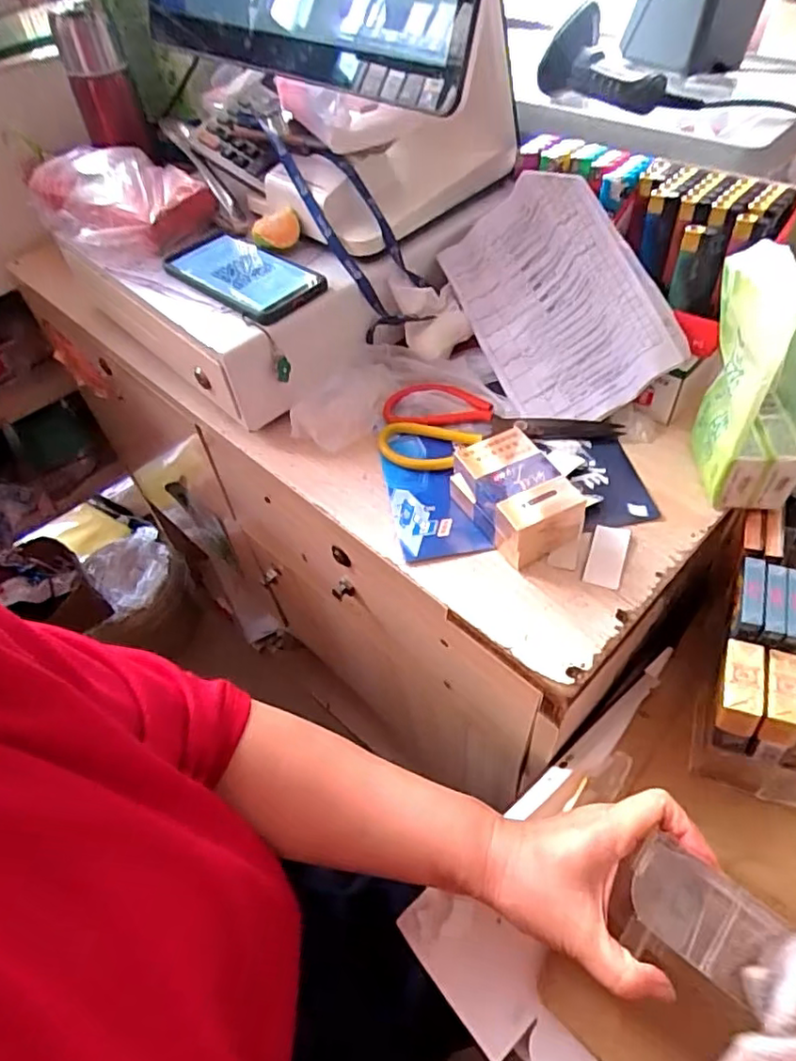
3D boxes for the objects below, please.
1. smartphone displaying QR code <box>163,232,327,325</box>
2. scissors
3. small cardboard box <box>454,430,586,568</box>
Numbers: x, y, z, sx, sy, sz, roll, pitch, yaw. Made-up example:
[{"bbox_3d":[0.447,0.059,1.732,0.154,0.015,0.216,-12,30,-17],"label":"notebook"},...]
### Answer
[{"bbox_3d":[-0.139,-0.227,0.540,0.155,0.010,0.073,36,63,28],"label":"smartphone displaying QR code"},{"bbox_3d":[0.082,-0.096,0.526,0.195,0.013,0.092,-8,52,-1],"label":"scissors"},{"bbox_3d":[0.089,-0.025,0.448,0.063,0.049,0.093,-29,55,-17],"label":"small cardboard box"}]

